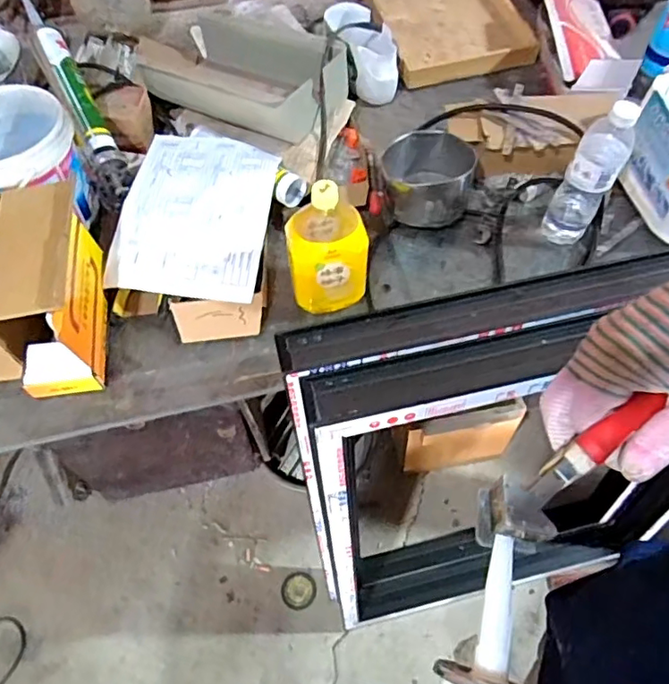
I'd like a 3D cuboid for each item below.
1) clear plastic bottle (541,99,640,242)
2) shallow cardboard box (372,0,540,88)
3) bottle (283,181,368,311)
[{"bbox_3d":[0.339,-0.218,0.750,0.064,0.217,0.054,20,61,14],"label":"clear plastic bottle"},{"bbox_3d":[0.214,-0.656,1.120,0.271,0.046,0.406,-10,58,-4],"label":"shallow cardboard box"},{"bbox_3d":[-0.011,-0.129,0.719,0.092,0.187,0.092,-12,58,-5],"label":"bottle"}]

